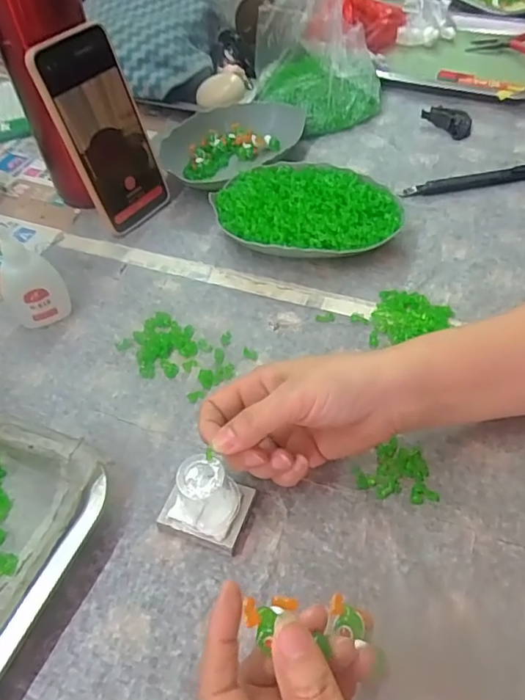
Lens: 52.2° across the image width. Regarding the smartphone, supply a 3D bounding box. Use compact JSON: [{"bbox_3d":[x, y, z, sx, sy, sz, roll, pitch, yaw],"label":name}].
[{"bbox_3d":[-0.136,-0.188,0.474,0.013,0.164,0.076,23,57,37],"label":"smartphone"}]

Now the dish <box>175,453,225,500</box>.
[{"bbox_3d":[-0.035,0.070,0.299,0.026,0.004,0.026,-1,50,2],"label":"dish"}]

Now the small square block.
[{"bbox_3d":[-0.034,0.096,0.327,0.048,0.017,0.039,14,54,15],"label":"small square block"}]

